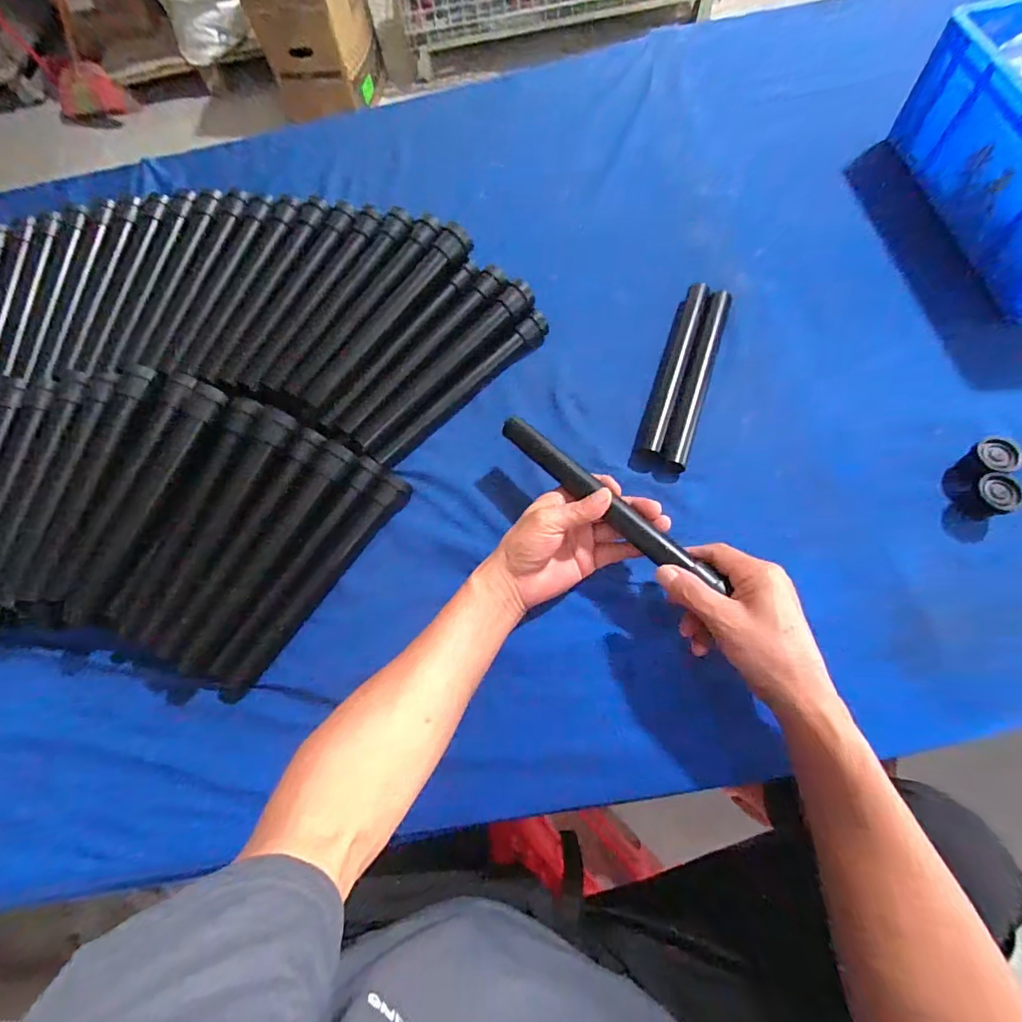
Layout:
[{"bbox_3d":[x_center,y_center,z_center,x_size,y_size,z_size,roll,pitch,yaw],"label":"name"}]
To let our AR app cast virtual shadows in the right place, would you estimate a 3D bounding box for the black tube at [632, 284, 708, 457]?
[{"bbox_3d":[0.176,-0.158,0.529,0.027,0.026,0.217,17,71,12],"label":"black tube"}]

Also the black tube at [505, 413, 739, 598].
[{"bbox_3d":[0.082,-0.011,0.427,0.234,0.020,0.022,41,75,22],"label":"black tube"}]

